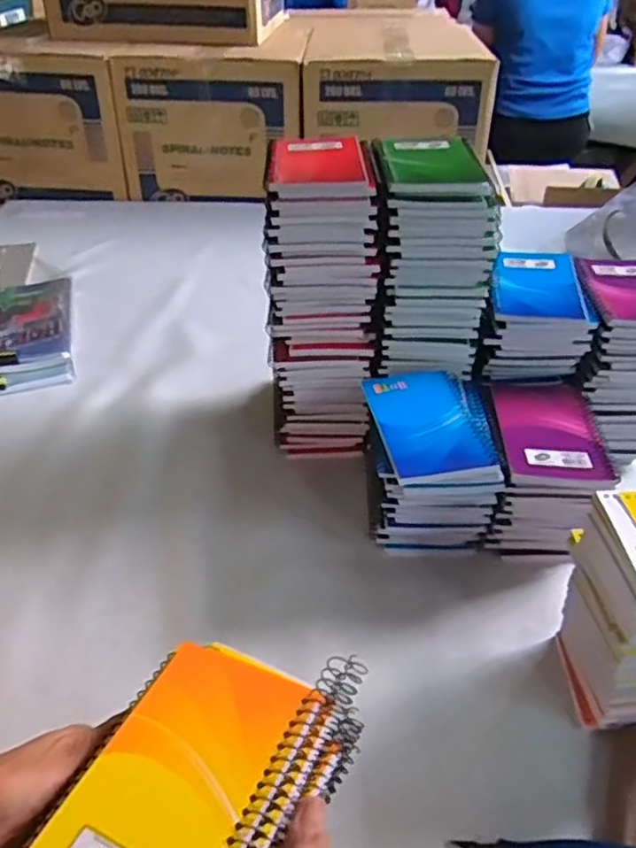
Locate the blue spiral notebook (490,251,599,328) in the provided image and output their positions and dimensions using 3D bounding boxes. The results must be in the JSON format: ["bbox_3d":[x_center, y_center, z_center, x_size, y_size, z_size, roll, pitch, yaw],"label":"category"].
[{"bbox_3d":[0.214,-0.134,0.641,0.086,0.015,0.139,6,37,7],"label":"blue spiral notebook"}]

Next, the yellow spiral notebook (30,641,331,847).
[{"bbox_3d":[-0.061,0.167,0.303,0.084,0.012,0.132,17,40,20],"label":"yellow spiral notebook"}]

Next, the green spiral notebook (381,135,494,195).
[{"bbox_3d":[0.100,-0.231,0.584,0.083,0.017,0.124,1,37,0],"label":"green spiral notebook"}]

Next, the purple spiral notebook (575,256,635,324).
[{"bbox_3d":[0.303,-0.131,0.640,0.088,0.010,0.136,3,37,3],"label":"purple spiral notebook"}]

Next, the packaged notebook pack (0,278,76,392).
[{"bbox_3d":[-0.404,-0.115,0.855,0.164,0.029,0.248,-10,38,-13],"label":"packaged notebook pack"}]

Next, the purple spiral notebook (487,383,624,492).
[{"bbox_3d":[0.196,0.007,0.565,0.080,0.019,0.129,3,37,3],"label":"purple spiral notebook"}]

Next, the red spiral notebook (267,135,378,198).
[{"bbox_3d":[0.002,-0.229,0.584,0.090,0.015,0.127,-1,37,-2],"label":"red spiral notebook"}]

